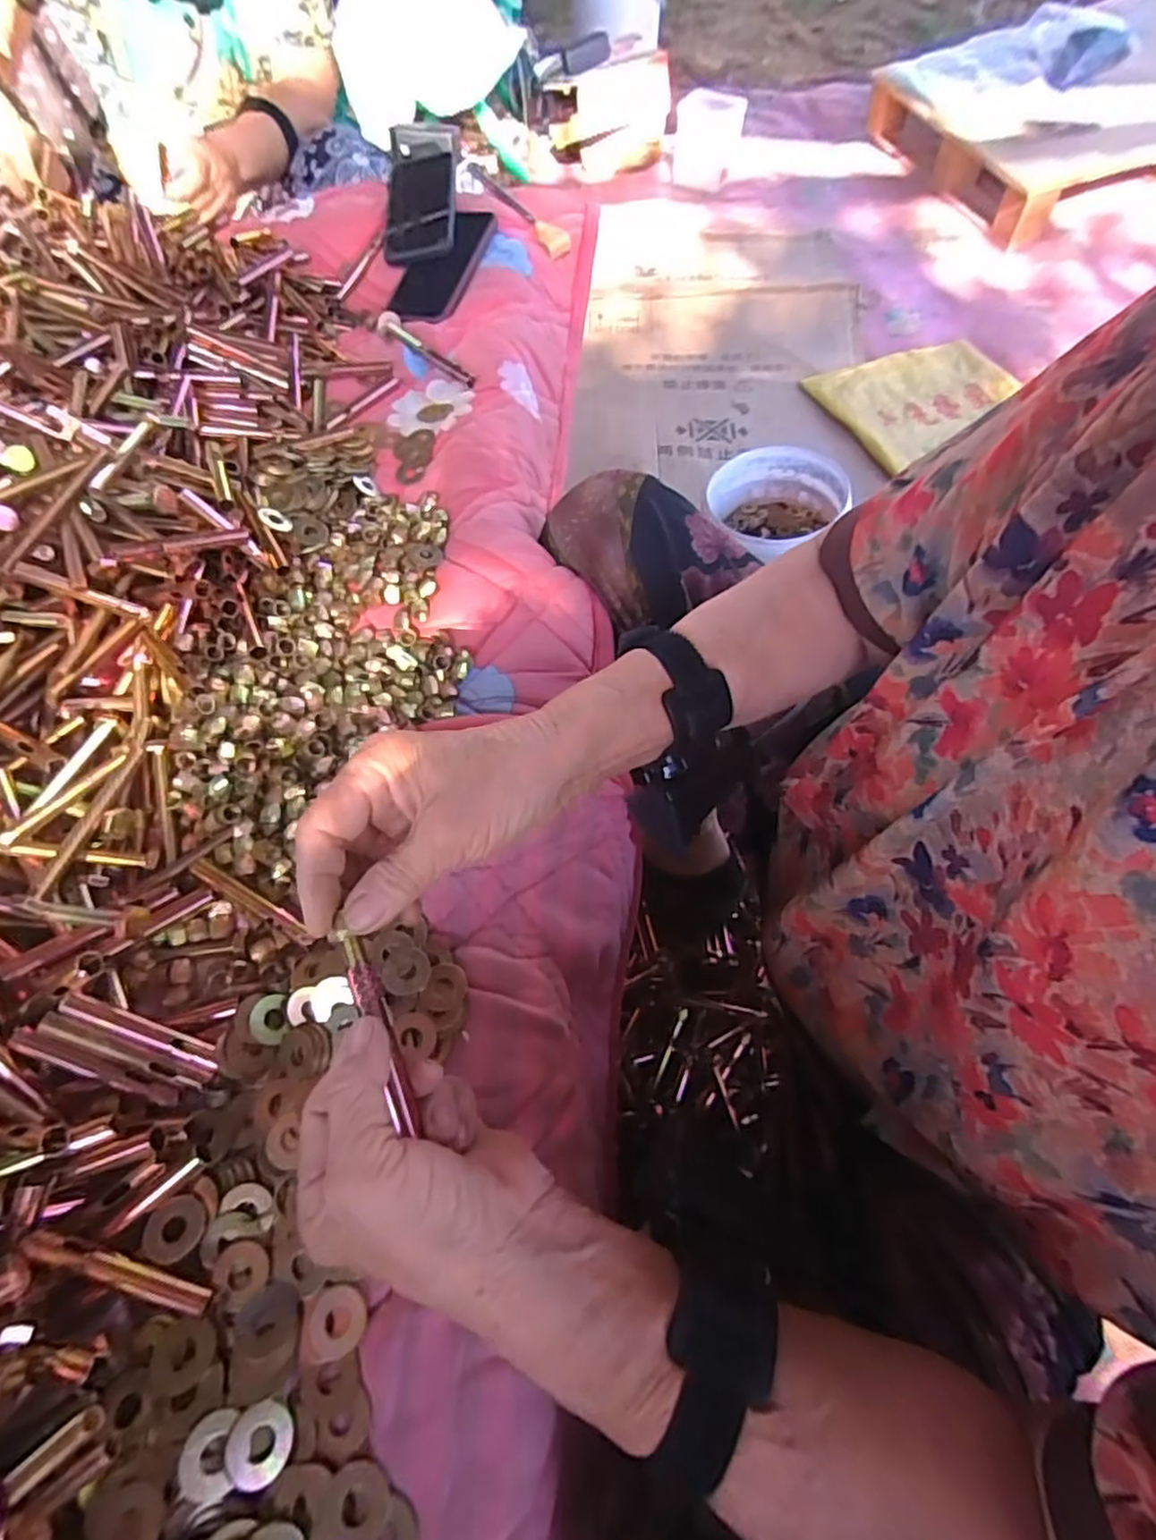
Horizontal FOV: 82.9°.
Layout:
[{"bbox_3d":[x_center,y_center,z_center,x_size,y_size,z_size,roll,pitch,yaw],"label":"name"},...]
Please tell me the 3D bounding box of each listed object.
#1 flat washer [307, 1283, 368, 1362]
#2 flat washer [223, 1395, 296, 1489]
[{"bbox_3d":[-0.102,0.233,0.276,0.025,0.005,0.025,3,62,2],"label":"flat washer"},{"bbox_3d":[-0.124,0.264,0.257,0.024,0.005,0.024,24,35,-18],"label":"flat washer"}]

